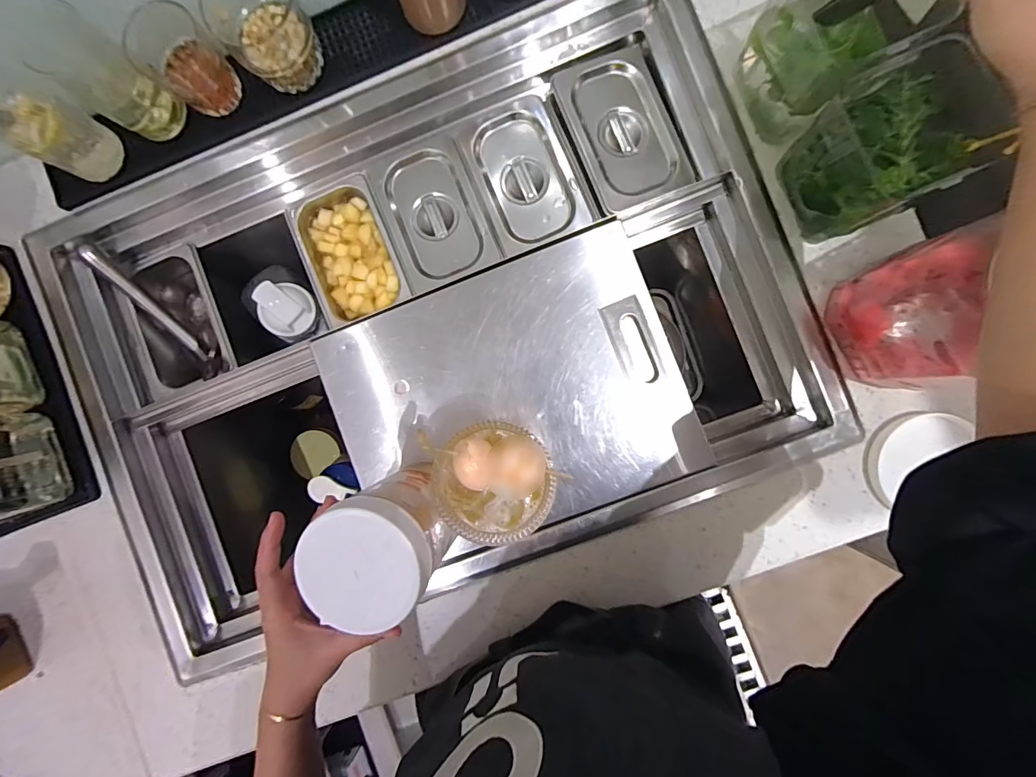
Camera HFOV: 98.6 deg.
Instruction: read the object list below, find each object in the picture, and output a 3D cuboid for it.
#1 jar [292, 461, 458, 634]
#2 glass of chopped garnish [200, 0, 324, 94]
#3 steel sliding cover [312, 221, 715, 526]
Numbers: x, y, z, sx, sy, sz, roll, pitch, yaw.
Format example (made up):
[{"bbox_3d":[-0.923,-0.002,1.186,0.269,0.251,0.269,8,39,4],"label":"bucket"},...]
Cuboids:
[{"bbox_3d":[-0.105,0.121,0.346,0.093,0.093,0.085,0,89,4],"label":"jar"},{"bbox_3d":[-0.247,-0.351,0.442,0.084,0.084,0.086,-39,87,3],"label":"glass of chopped garnish"},{"bbox_3d":[-0.011,0.012,0.462,0.347,0.016,0.265,-21,88,3],"label":"steel sliding cover"}]

